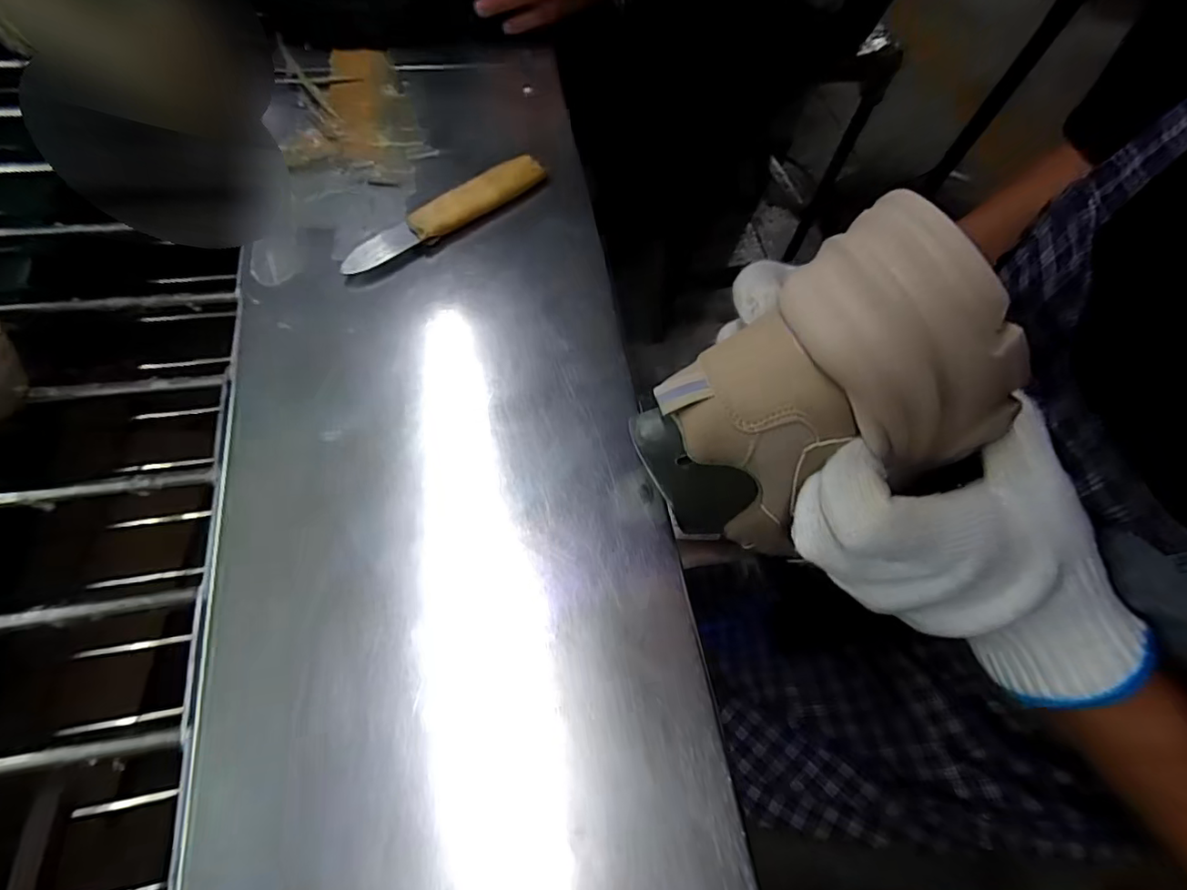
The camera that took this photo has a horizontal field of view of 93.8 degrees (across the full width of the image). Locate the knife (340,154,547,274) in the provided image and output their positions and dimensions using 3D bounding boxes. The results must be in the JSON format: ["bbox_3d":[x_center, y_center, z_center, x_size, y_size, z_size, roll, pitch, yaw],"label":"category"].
[{"bbox_3d":[-0.100,-0.160,0.382,0.157,0.012,0.024,-36,73,-24],"label":"knife"}]

